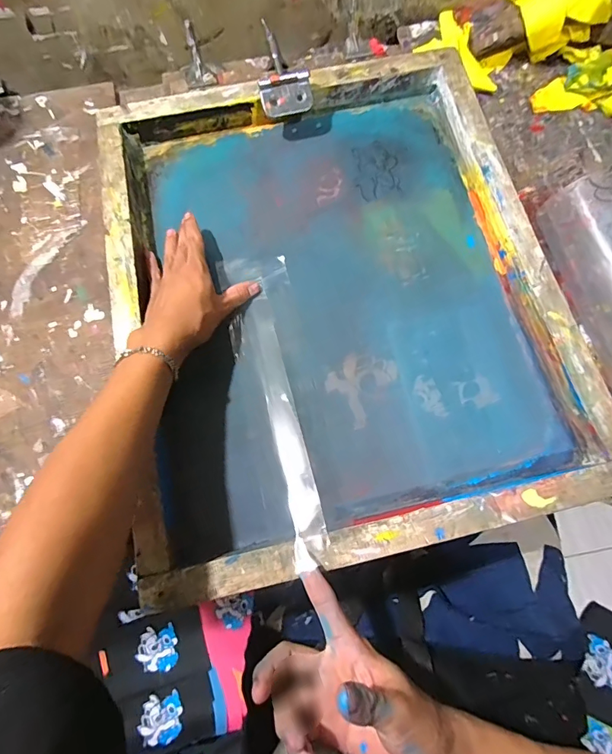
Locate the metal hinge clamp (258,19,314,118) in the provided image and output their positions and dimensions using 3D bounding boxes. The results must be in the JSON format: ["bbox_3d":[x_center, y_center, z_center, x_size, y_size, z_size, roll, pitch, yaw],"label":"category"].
[{"bbox_3d":[-0.031,-0.377,0.510,0.060,0.024,0.119,-11,75,-3],"label":"metal hinge clamp"}]

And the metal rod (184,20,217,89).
[{"bbox_3d":[-0.128,-0.386,0.502,0.033,0.053,0.037,9,74,3],"label":"metal rod"}]

